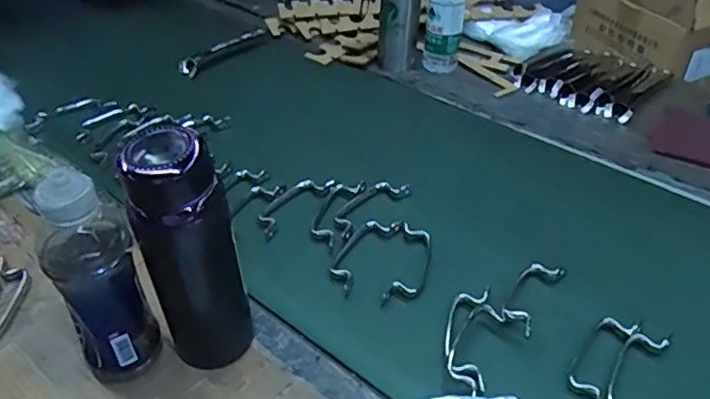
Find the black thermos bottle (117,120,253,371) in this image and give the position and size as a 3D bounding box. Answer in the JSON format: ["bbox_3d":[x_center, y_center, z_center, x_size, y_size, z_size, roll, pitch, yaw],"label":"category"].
[{"bbox_3d":[-0.139,0.052,0.511,0.073,0.233,0.063,22,43,24],"label":"black thermos bottle"}]

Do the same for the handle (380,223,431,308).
[{"bbox_3d":[0.063,0.074,0.667,0.039,0.021,0.119,11,40,12],"label":"handle"}]

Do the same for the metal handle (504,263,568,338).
[{"bbox_3d":[0.187,0.098,0.628,0.041,0.023,0.108,25,44,26],"label":"metal handle"}]

